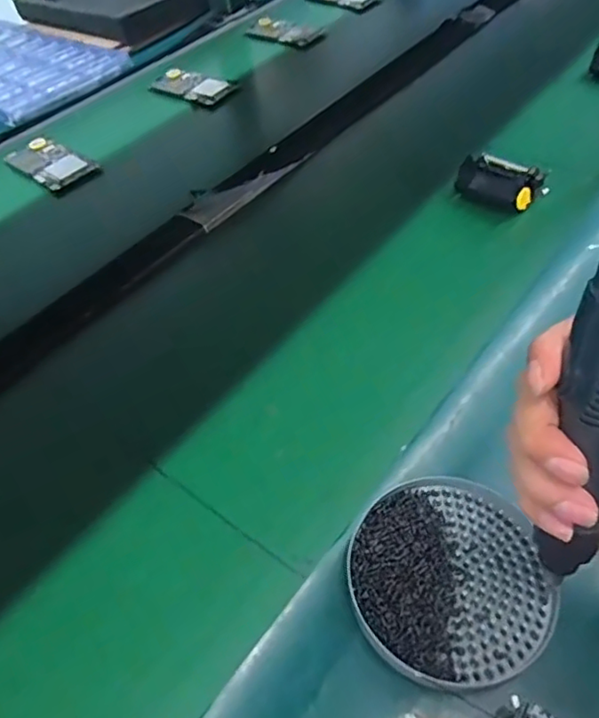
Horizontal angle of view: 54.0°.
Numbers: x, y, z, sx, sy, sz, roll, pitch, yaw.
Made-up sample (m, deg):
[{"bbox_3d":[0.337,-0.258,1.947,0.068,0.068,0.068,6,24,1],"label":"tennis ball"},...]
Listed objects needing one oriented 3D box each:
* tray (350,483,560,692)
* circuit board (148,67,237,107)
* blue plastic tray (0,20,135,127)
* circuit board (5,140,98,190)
[{"bbox_3d":[0.085,0.125,0.341,0.112,0.025,0.110,-3,50,3],"label":"tray"},{"bbox_3d":[-0.144,-0.370,0.799,0.115,0.012,0.061,21,55,21],"label":"circuit board"},{"bbox_3d":[-0.451,-0.452,0.895,0.390,0.015,0.220,31,59,27],"label":"blue plastic tray"},{"bbox_3d":[-0.297,-0.233,0.697,0.110,0.011,0.061,32,60,27],"label":"circuit board"}]

